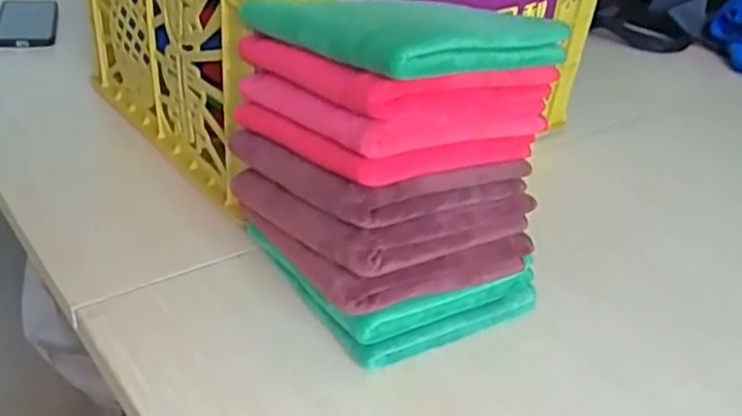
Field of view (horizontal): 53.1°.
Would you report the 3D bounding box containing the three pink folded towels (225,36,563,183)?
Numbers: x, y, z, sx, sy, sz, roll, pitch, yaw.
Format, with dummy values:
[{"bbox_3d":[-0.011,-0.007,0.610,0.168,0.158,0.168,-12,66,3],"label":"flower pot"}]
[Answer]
[{"bbox_3d":[0.012,-0.089,0.547,0.161,0.076,0.171,-18,39,-33],"label":"three pink folded towels"}]

